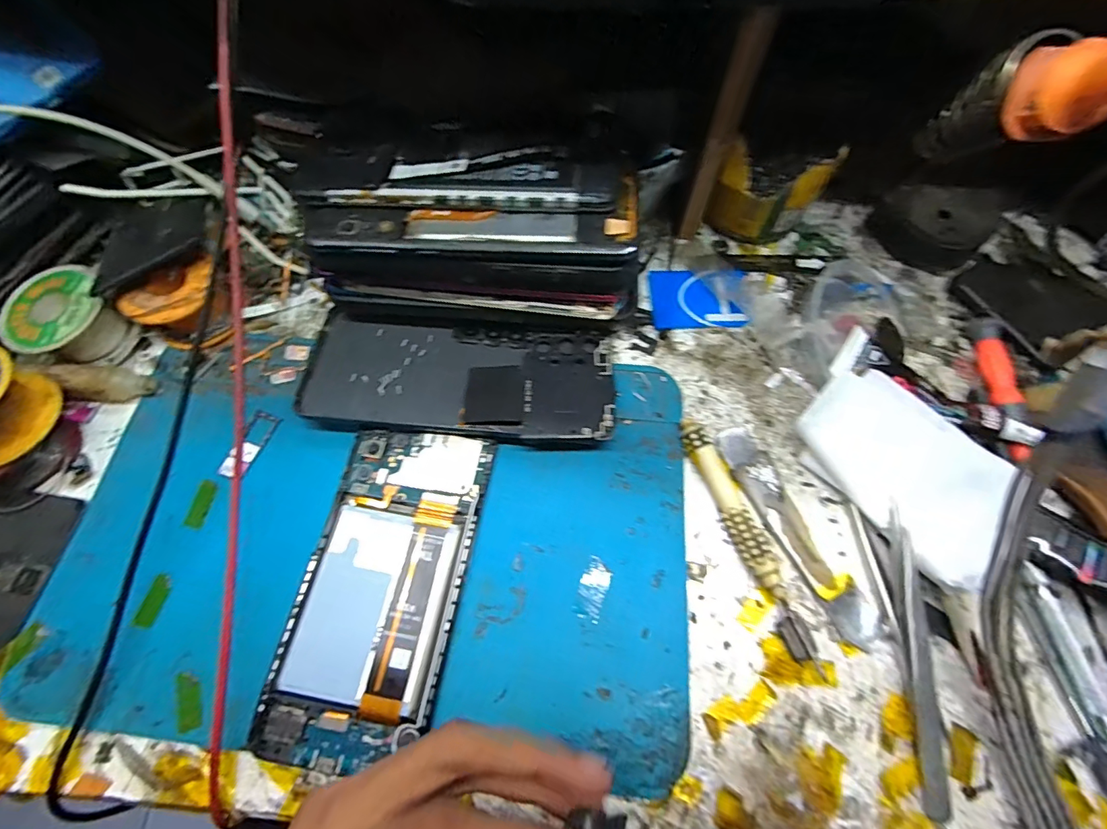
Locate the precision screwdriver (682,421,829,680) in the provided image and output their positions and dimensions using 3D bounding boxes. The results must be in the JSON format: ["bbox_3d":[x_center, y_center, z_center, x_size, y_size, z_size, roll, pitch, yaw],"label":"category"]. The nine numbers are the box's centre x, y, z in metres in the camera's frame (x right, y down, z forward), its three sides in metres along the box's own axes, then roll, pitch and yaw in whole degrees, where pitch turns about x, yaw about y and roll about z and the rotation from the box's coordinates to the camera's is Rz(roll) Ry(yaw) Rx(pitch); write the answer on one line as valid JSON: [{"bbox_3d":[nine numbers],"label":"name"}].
[{"bbox_3d":[0.094,0.058,0.233,0.017,0.012,0.122,-19,69,-8],"label":"precision screwdriver"}]

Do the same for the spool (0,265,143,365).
[{"bbox_3d":[-0.272,-0.053,0.272,0.050,0.029,0.049,-38,72,-14],"label":"spool"}]

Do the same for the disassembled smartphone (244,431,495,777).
[{"bbox_3d":[-0.078,0.077,0.225,0.071,0.010,0.144,9,68,4],"label":"disassembled smartphone"}]

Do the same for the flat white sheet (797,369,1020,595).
[{"bbox_3d":[0.165,0.025,0.225,0.054,0.021,0.098,-42,66,21],"label":"flat white sheet"}]

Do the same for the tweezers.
[{"bbox_3d":[0.158,0.103,0.212,0.013,0.015,0.122,3,67,1],"label":"tweezers"}]

